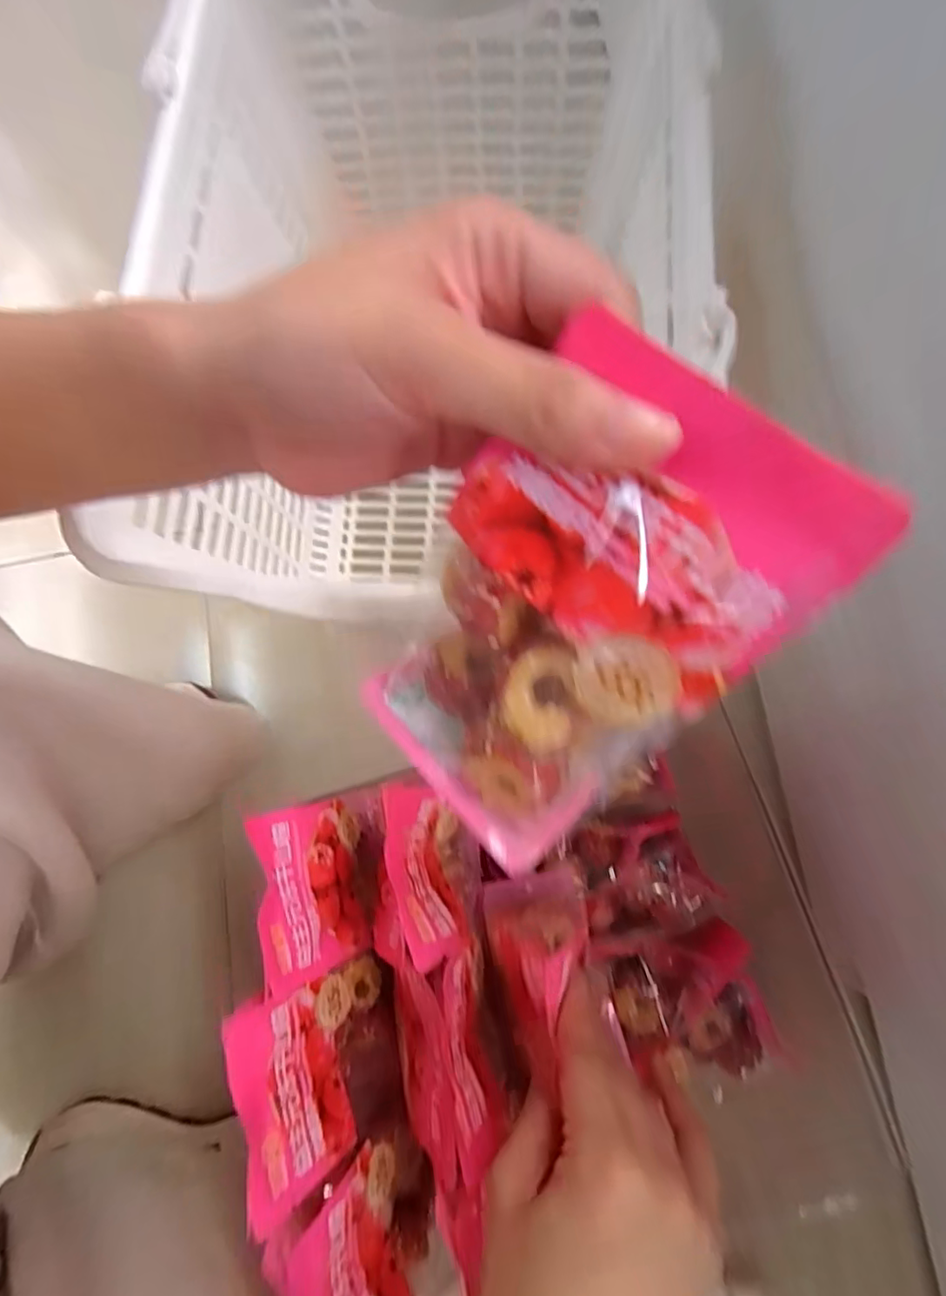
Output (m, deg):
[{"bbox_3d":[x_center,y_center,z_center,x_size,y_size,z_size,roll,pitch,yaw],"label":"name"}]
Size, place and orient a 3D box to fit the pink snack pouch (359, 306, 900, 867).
[{"bbox_3d":[0.022,-0.002,0.149,0.075,0.134,0.022,41,37,13],"label":"pink snack pouch"}]

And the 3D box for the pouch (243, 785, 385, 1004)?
[{"bbox_3d":[-0.079,0.123,0.300,0.020,0.104,0.078,-21,77,25],"label":"pouch"}]

